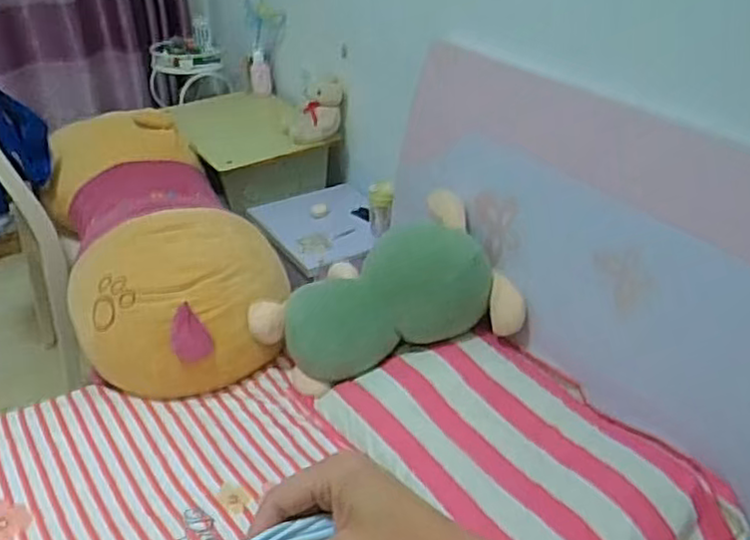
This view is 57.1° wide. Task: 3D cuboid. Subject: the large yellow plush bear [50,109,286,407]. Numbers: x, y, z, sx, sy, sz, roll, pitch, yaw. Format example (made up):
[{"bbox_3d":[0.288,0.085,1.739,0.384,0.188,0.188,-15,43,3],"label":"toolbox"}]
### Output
[{"bbox_3d":[-0.553,-0.091,1.711,0.444,0.308,0.953,-15,35,-23],"label":"large yellow plush bear"}]

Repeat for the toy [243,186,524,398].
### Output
[{"bbox_3d":[0.009,0.052,1.457,0.517,0.234,0.261,-22,34,2],"label":"toy"}]

